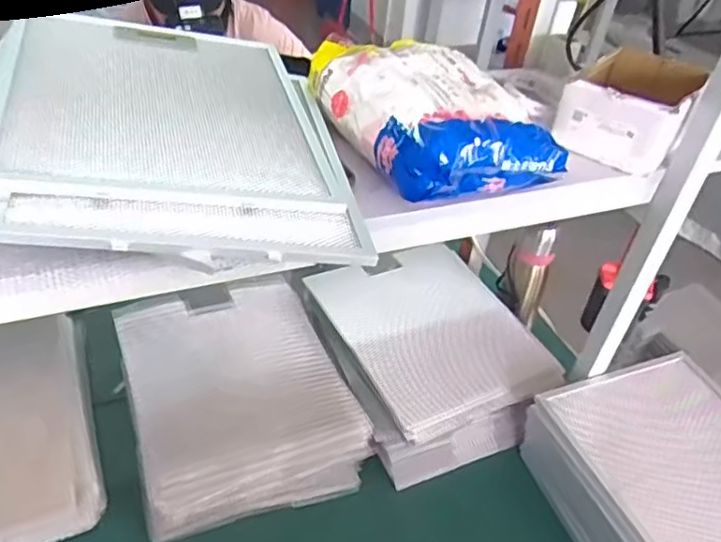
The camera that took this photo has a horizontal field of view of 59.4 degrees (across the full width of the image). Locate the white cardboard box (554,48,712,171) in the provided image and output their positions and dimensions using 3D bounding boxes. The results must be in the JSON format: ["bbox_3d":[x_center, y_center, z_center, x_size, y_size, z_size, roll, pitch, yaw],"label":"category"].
[{"bbox_3d":[0.321,-0.197,0.756,0.132,0.079,0.172,27,43,22],"label":"white cardboard box"}]

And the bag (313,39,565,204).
[{"bbox_3d":[0.071,-0.175,0.666,0.178,0.078,0.267,-14,44,-24],"label":"bag"}]

